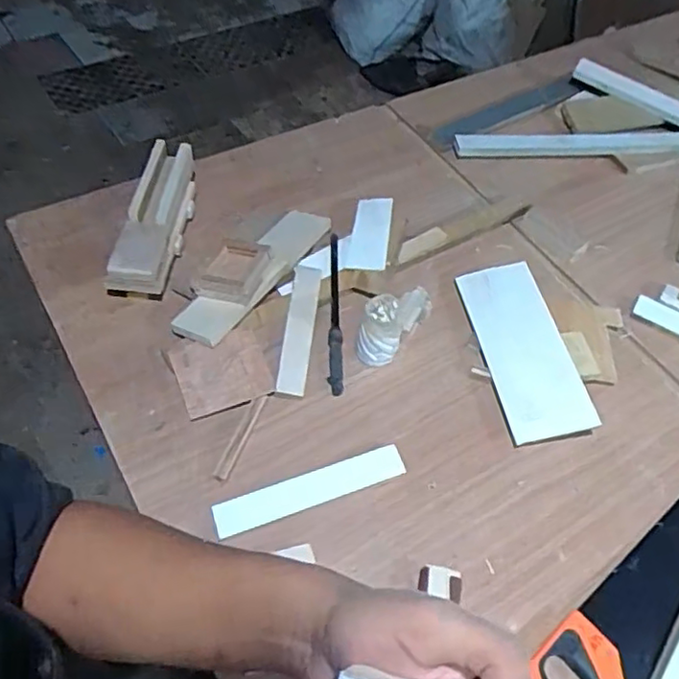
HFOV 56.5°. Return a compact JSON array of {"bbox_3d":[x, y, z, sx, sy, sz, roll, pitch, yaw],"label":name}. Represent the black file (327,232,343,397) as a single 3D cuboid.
[{"bbox_3d":[-0.009,-0.053,1.017,0.021,0.024,0.316,1,54,-4],"label":"black file"}]

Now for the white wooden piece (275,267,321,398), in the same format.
[{"bbox_3d":[-0.060,-0.017,0.964,0.043,0.010,0.226,11,59,-7],"label":"white wooden piece"}]

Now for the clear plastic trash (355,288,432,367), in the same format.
[{"bbox_3d":[0.088,-0.038,0.970,0.062,0.092,0.156,30,57,17],"label":"clear plastic trash"}]

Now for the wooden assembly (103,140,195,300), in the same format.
[{"bbox_3d":[-0.303,-0.200,1.056,0.085,0.084,0.304,5,54,0],"label":"wooden assembly"}]

